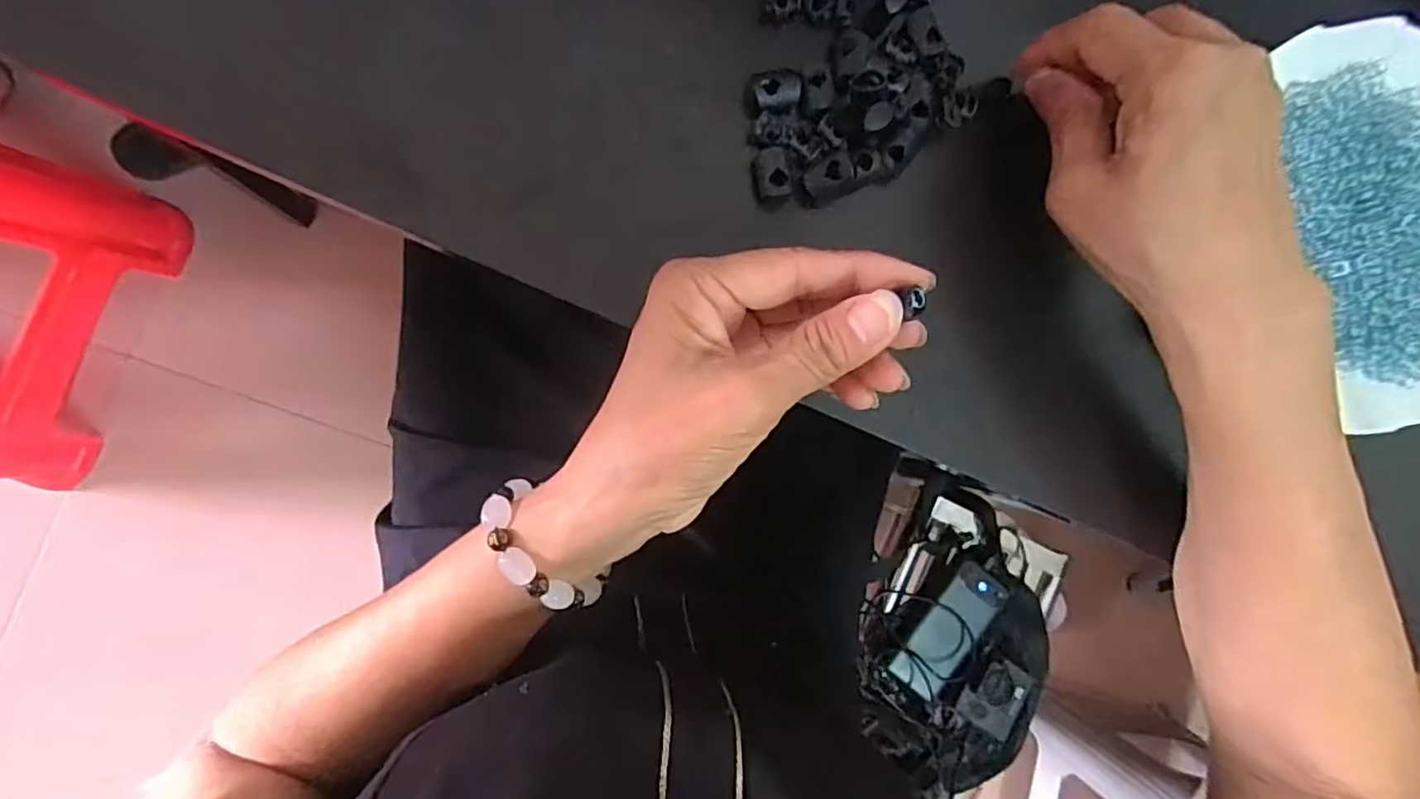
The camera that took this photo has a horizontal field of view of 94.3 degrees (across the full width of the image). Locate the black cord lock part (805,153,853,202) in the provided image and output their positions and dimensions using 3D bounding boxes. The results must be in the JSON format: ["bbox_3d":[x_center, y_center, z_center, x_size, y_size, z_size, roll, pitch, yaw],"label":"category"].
[{"bbox_3d":[0.049,-0.091,0.271,0.016,0.015,0.013,-24,94,-9],"label":"black cord lock part"}]

